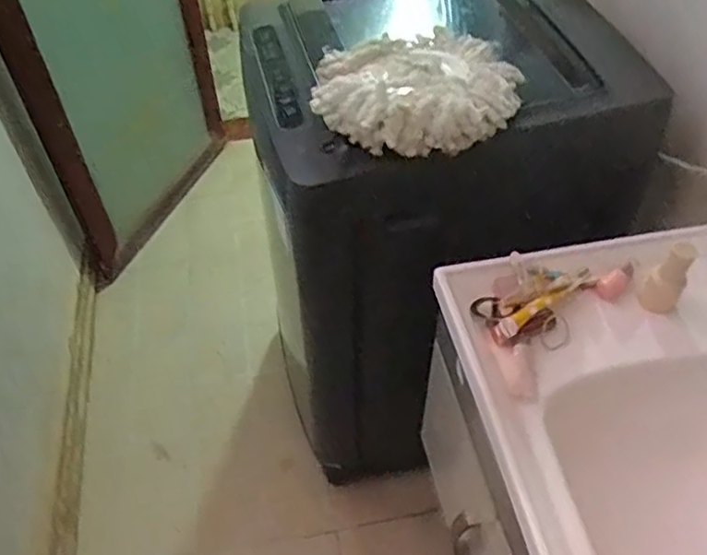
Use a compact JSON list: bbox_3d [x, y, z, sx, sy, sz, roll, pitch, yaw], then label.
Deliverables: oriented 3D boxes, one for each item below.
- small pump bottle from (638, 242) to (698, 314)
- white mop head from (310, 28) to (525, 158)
[{"bbox_3d":[0.360,0.002,0.743,0.043,0.090,0.035,26,53,22],"label":"small pump bottle"},{"bbox_3d":[0.098,-0.263,0.903,0.293,0.073,0.246,-22,52,-18],"label":"white mop head"}]

